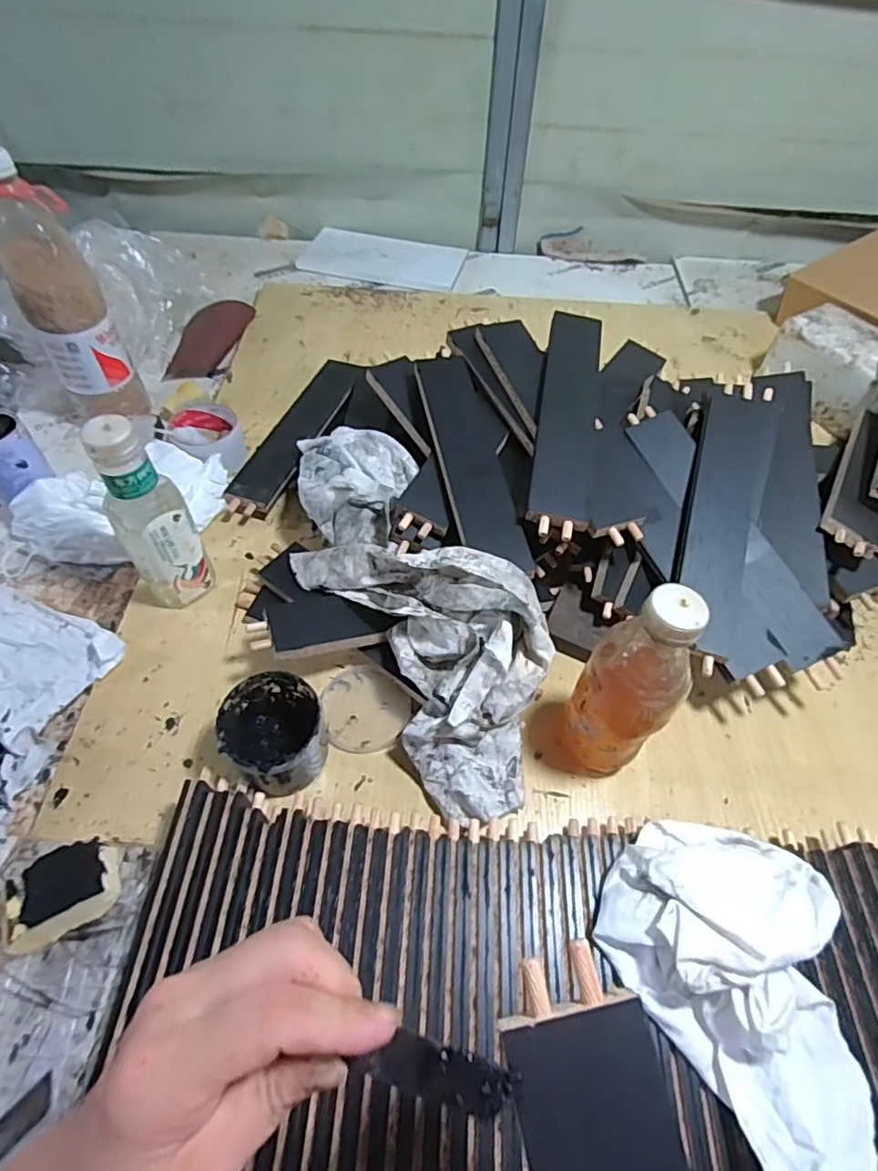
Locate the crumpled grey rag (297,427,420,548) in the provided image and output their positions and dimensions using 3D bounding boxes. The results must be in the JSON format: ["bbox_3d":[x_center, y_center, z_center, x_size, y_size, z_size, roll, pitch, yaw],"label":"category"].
[{"bbox_3d":[-0.093,-0.116,0.620,0.130,0.045,0.159,1,53,-2],"label":"crumpled grey rag"}]

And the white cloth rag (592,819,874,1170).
[{"bbox_3d":[0.208,0.244,0.360,0.151,0.061,0.211,-25,58,-20],"label":"white cloth rag"}]

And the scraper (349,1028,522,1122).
[{"bbox_3d":[0.000,0.175,0.209,0.056,0.007,0.017,12,53,4],"label":"scraper"}]

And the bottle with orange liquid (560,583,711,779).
[{"bbox_3d":[0.143,0.084,0.448,0.067,0.204,0.056,38,60,23],"label":"bottle with orange liquid"}]

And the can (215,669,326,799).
[{"bbox_3d":[-0.133,0.123,0.480,0.077,0.072,0.089,-12,54,-12],"label":"can"}]

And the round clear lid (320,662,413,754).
[{"bbox_3d":[-0.067,0.111,0.538,0.075,0.010,0.084,-14,55,-13],"label":"round clear lid"}]

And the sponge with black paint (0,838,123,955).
[{"bbox_3d":[-0.239,0.194,0.367,0.062,0.027,0.048,-16,55,-14],"label":"sponge with black paint"}]

